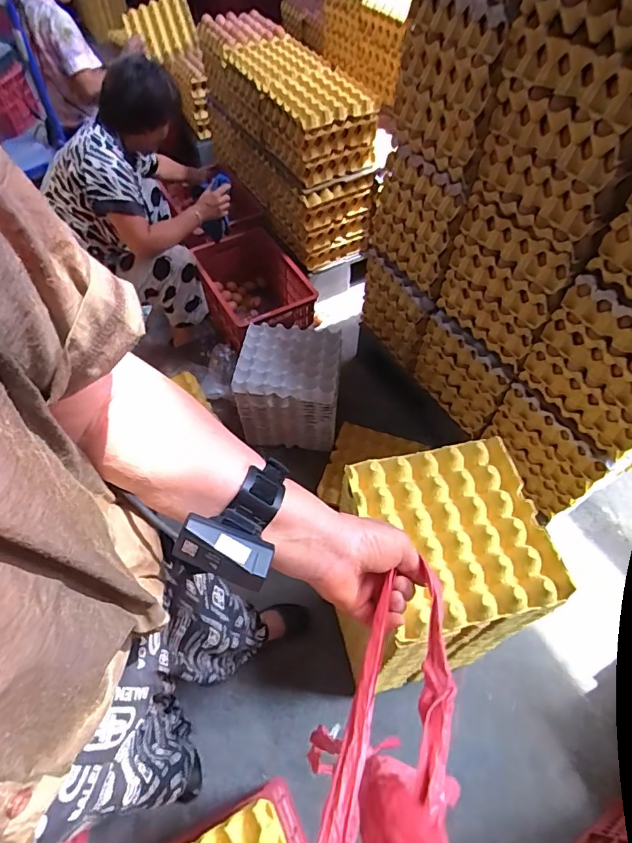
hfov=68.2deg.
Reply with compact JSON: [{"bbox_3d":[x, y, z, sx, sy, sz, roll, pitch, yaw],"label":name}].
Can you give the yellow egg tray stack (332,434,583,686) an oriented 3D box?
[{"bbox_3d":[0.216,0.347,1.010,0.303,0.619,0.338,-11,57,-8],"label":"yellow egg tray stack"}]

